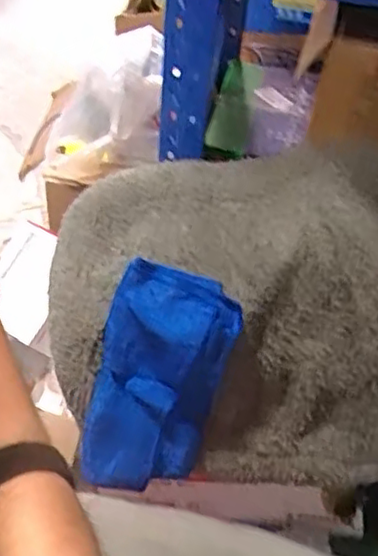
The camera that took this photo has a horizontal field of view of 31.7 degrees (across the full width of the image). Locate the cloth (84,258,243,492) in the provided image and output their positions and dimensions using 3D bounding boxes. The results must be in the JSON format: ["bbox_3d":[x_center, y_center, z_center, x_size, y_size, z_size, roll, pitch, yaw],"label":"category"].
[{"bbox_3d":[-0.041,0.133,0.861,0.160,0.286,0.054,15,16,-6],"label":"cloth"}]

